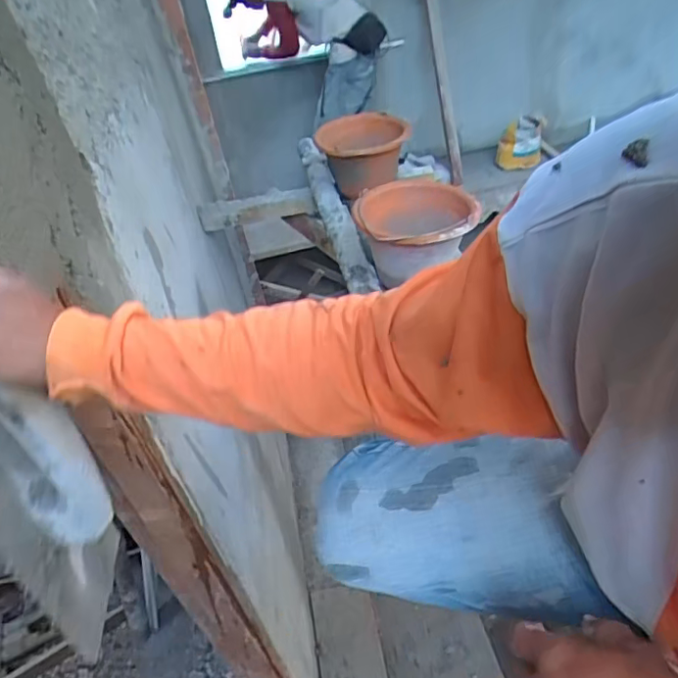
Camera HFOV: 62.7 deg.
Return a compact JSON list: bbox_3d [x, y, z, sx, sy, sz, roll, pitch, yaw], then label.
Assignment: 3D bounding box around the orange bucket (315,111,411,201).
[{"bbox_3d":[0.070,-0.556,1.660,0.254,0.163,0.323,-11,40,-1],"label":"orange bucket"}]

